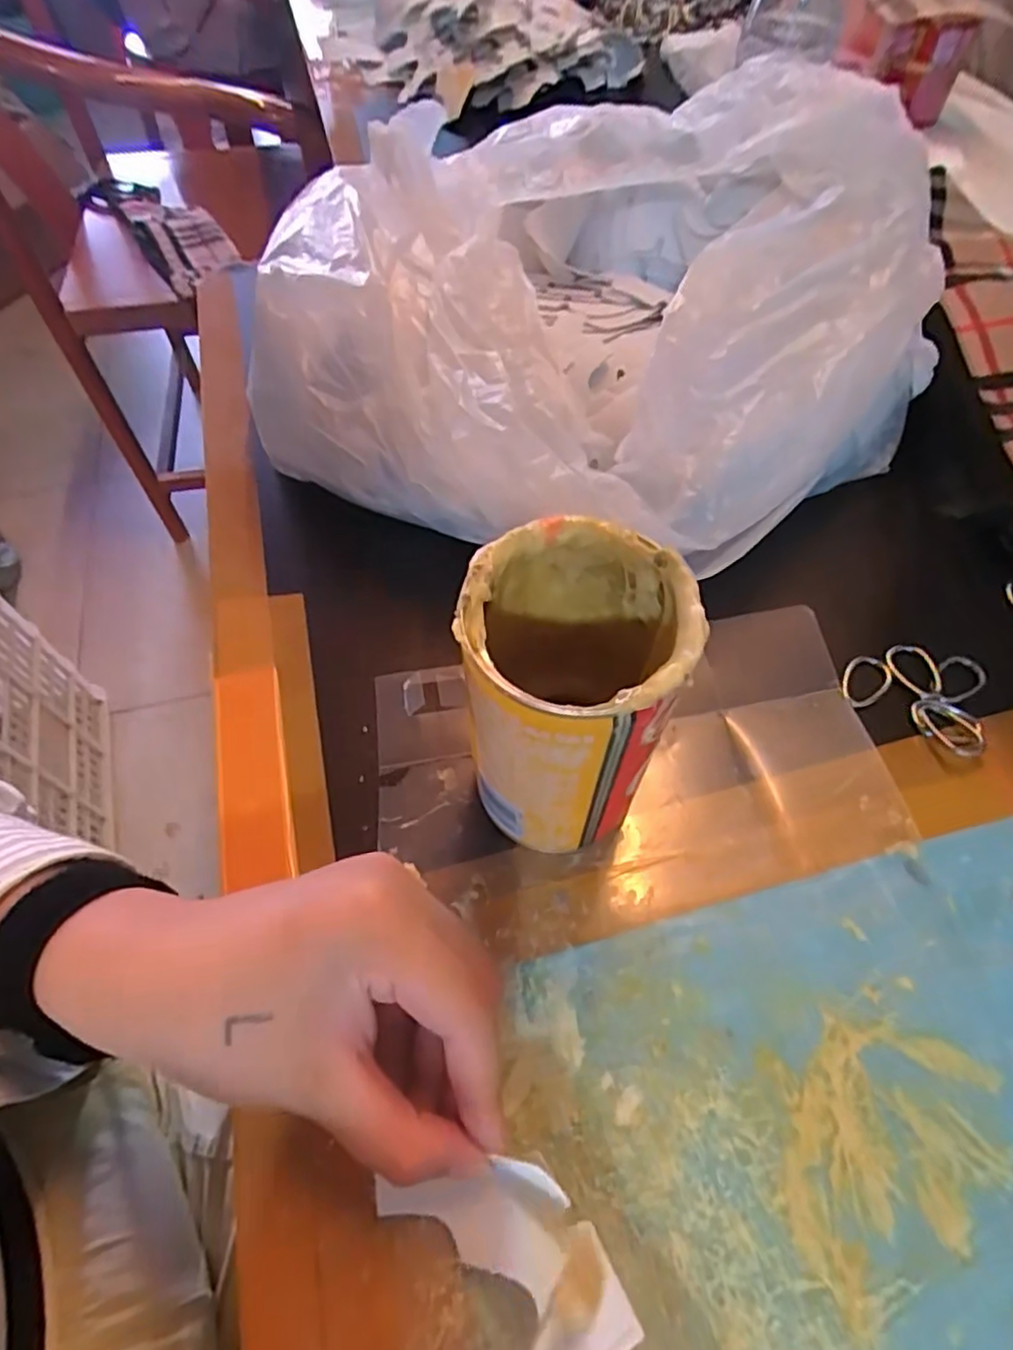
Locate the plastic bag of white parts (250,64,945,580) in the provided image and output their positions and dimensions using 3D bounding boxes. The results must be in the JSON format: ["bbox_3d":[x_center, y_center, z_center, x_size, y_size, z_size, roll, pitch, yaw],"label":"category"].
[{"bbox_3d":[0.054,-0.187,0.345,0.304,0.107,0.292,26,64,15],"label":"plastic bag of white parts"}]

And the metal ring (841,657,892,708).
[{"bbox_3d":[0.160,0.003,0.295,0.018,0.004,0.026,36,67,19],"label":"metal ring"}]

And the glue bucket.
[{"bbox_3d":[0.019,0.013,0.221,0.058,0.124,0.061,0,60,0],"label":"glue bucket"}]

